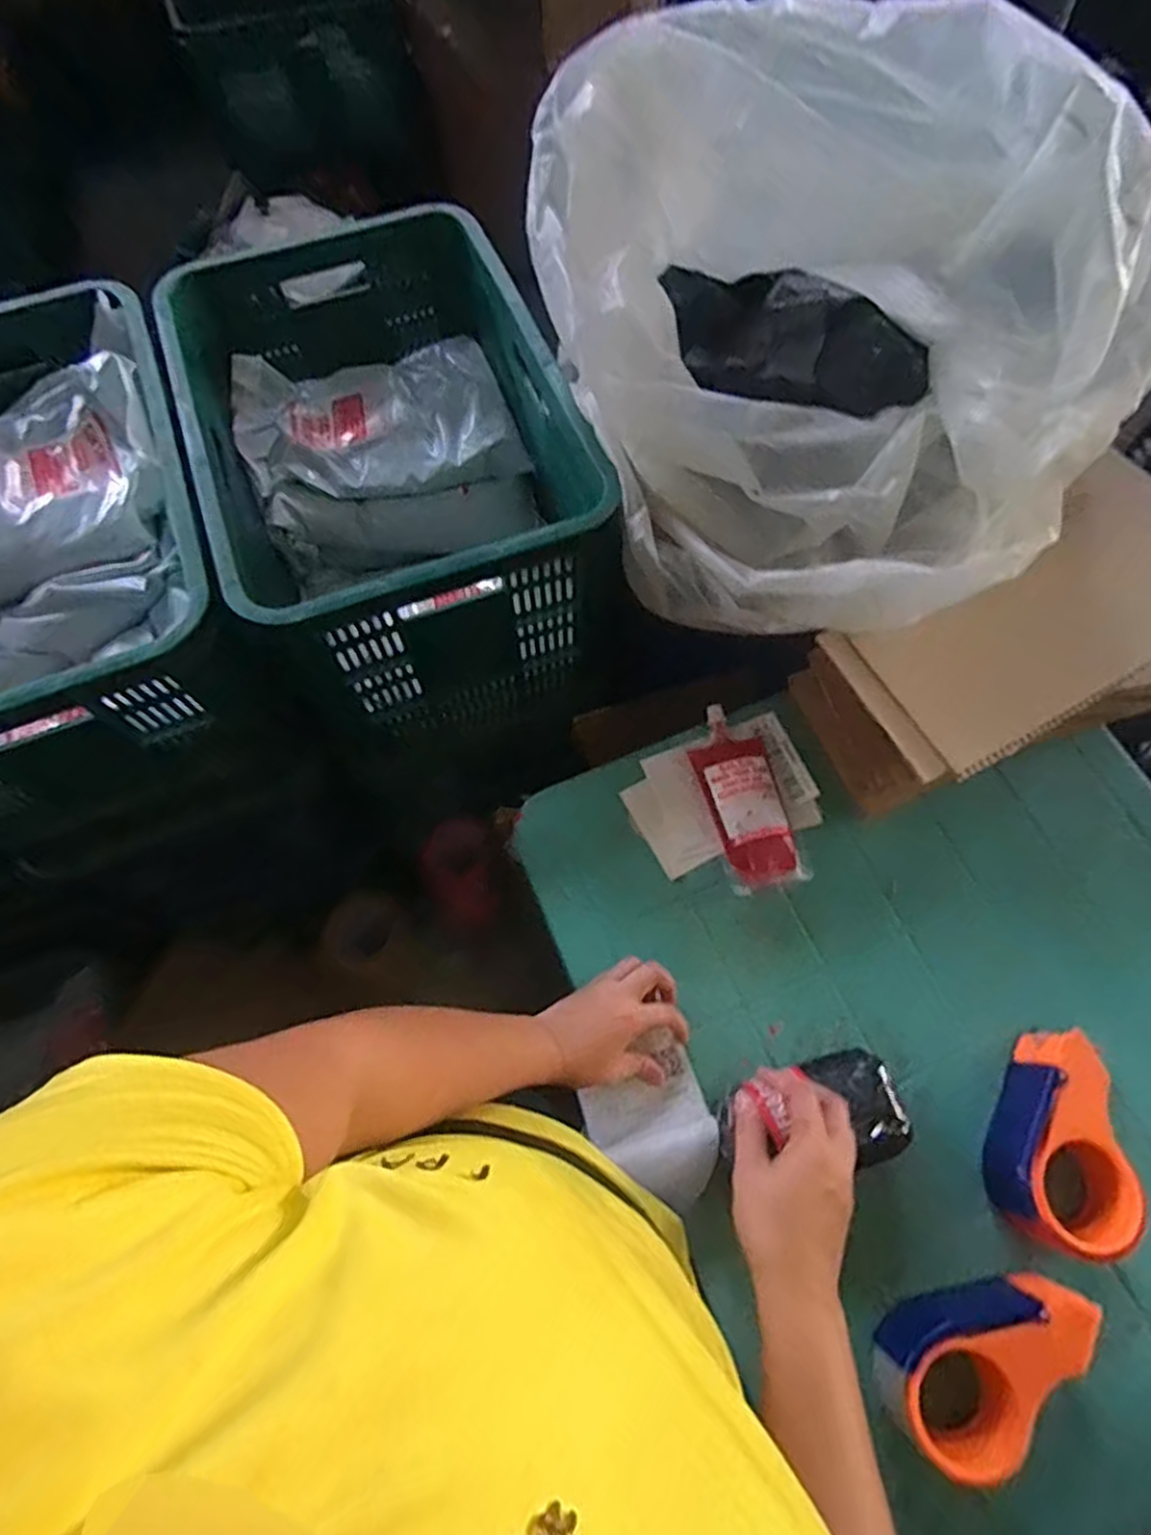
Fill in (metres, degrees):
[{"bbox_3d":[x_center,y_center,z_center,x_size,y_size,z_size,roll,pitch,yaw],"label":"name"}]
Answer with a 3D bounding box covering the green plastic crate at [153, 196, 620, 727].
[{"bbox_3d":[-0.215,-0.358,0.834,0.379,0.247,0.562,-17,67,-6],"label":"green plastic crate"}]

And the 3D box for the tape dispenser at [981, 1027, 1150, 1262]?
[{"bbox_3d":[0.407,0.310,0.583,0.111,0.068,0.153,32,71,14],"label":"tape dispenser"}]

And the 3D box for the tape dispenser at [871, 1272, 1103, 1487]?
[{"bbox_3d":[0.304,0.435,0.529,0.158,0.061,0.090,-37,70,-14],"label":"tape dispenser"}]

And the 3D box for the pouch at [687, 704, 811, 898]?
[{"bbox_3d":[0.166,0.029,0.703,0.076,0.032,0.186,-13,67,-4],"label":"pouch"}]

